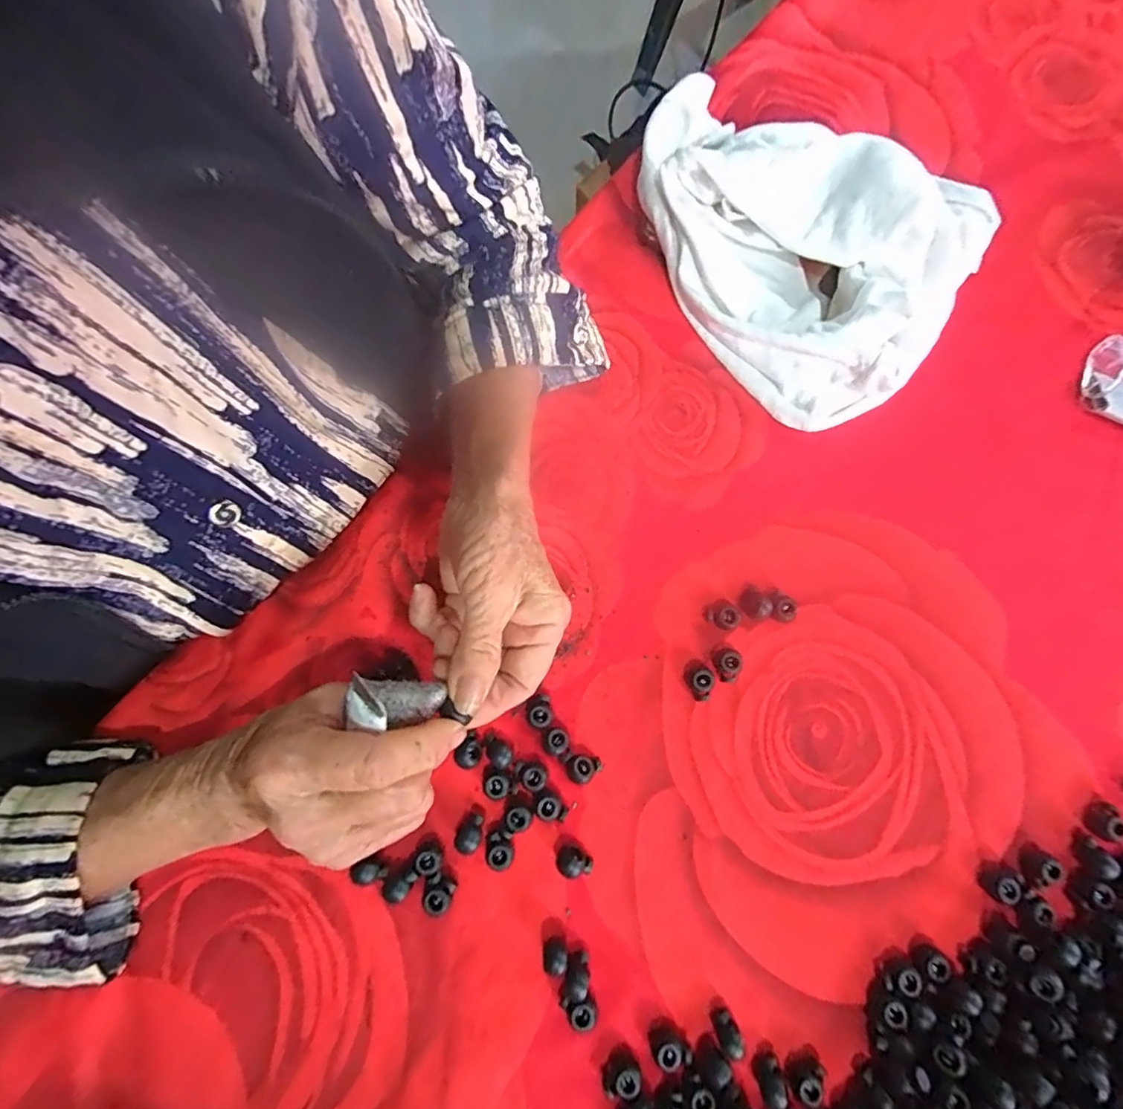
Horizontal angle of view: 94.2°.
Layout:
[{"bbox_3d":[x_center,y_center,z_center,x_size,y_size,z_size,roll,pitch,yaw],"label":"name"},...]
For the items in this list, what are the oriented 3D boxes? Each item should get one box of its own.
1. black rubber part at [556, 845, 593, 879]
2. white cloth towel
[{"bbox_3d":[0.007,0.164,0.278,0.019,0.011,0.013,16,80,5],"label":"black rubber part"},{"bbox_3d":[0.131,-0.205,0.333,0.242,0.058,0.148,43,83,9],"label":"white cloth towel"}]

